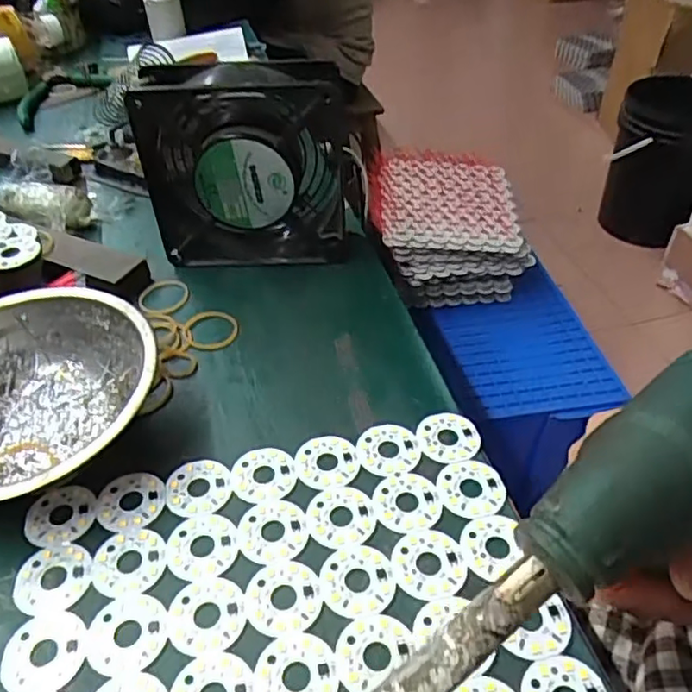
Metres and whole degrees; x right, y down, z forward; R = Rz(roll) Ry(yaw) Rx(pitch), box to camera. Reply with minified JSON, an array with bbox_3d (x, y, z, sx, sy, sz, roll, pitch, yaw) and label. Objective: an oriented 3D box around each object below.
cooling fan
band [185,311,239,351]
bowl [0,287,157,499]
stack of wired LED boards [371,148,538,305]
[{"bbox_3d":[-0.062,-0.113,0.398,0.124,0.124,0.050,-2,43,-2],"label":"cooling fan"},{"bbox_3d":[-0.081,-0.010,0.372,0.031,0.004,0.032,-5,43,-5],"label":"band"},{"bbox_3d":[-0.151,0.029,0.302,0.112,0.043,0.123,0,43,0],"label":"bowl"},{"bbox_3d":[0.176,-0.207,1.138,0.261,0.190,0.241,-5,43,-4],"label":"stack of wired LED boards"}]

